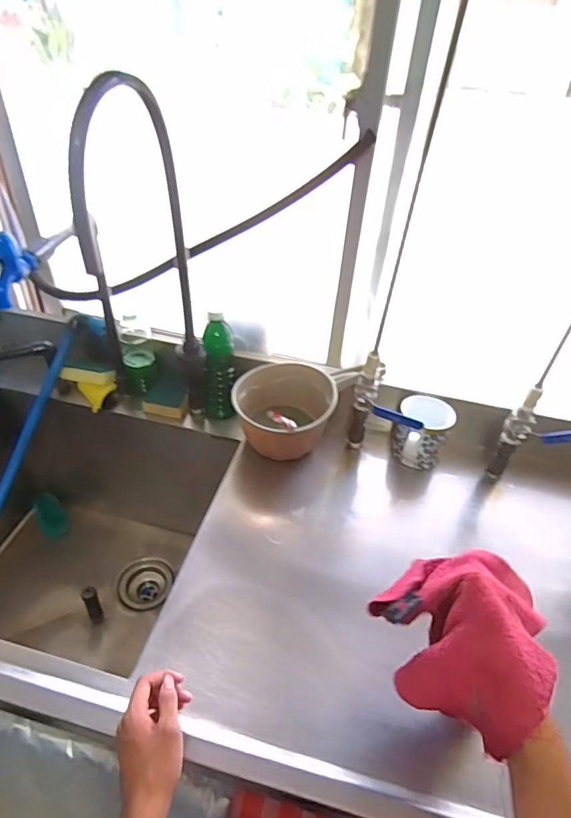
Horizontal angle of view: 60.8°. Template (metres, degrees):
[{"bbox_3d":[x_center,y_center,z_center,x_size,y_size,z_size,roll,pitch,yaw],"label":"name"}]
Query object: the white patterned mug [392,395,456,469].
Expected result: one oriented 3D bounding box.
[{"bbox_3d":[0.234,0.049,0.850,0.093,0.097,0.115,21,43,17],"label":"white patterned mug"}]

